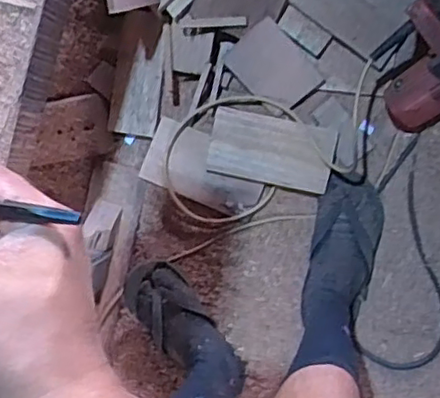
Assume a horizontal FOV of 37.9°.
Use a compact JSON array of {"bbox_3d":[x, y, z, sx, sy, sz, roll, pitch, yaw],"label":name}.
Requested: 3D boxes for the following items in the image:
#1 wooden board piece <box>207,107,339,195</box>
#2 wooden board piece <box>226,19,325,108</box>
[{"bbox_3d":[0.086,-0.078,1.064,0.202,0.018,0.109,12,97,6],"label":"wooden board piece"},{"bbox_3d":[0.086,-0.210,1.035,0.106,0.006,0.136,-40,107,17],"label":"wooden board piece"}]

